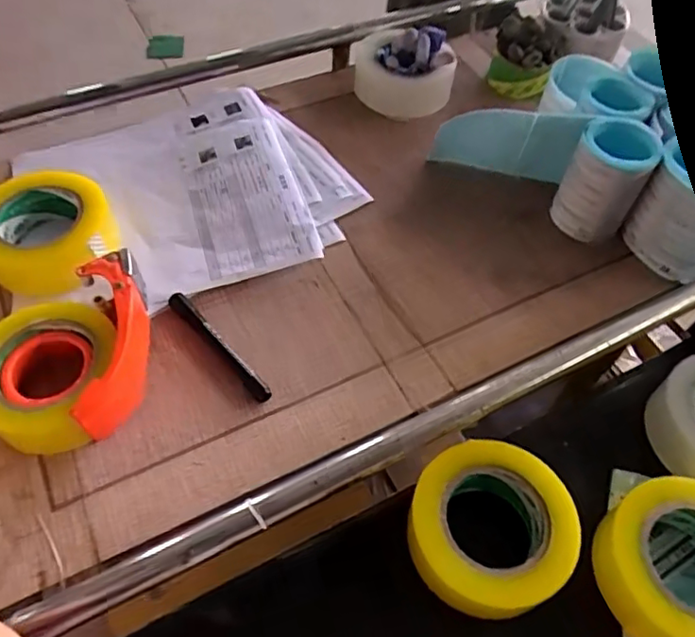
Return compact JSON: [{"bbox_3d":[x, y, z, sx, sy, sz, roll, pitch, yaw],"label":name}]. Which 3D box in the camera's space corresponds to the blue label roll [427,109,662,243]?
[{"bbox_3d":[0.204,-0.170,0.631,0.205,0.107,0.066,25,59,11],"label":"blue label roll"}]

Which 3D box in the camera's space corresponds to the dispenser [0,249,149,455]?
[{"bbox_3d":[-0.237,0.026,0.505,0.120,0.061,0.166,6,57,-1],"label":"dispenser"}]

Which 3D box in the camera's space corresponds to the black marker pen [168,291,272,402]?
[{"bbox_3d":[-0.114,0.024,0.533,0.015,0.015,0.136,-34,65,-29],"label":"black marker pen"}]

